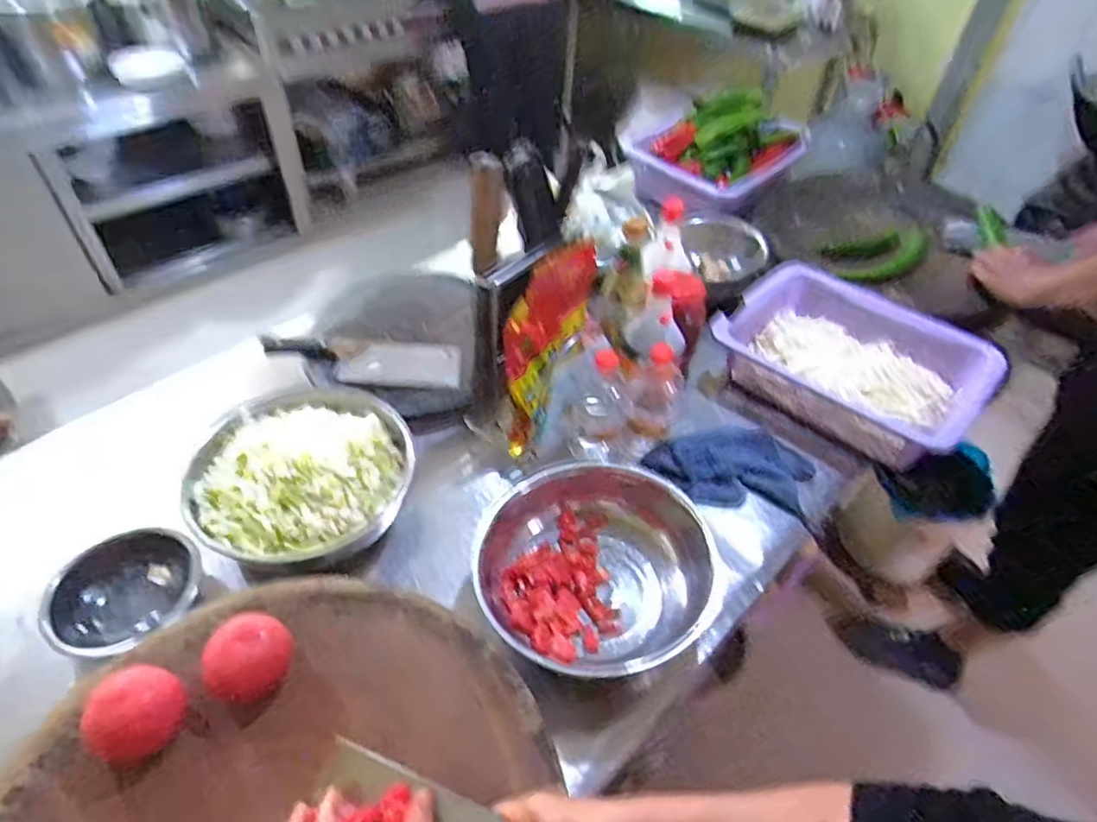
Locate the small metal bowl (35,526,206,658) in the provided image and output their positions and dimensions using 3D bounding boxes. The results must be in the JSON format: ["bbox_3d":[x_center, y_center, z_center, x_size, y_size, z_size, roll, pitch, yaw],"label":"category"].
[{"bbox_3d":[-0.452,0.194,0.686,0.126,0.045,0.148,36,54,25],"label":"small metal bowl"}]

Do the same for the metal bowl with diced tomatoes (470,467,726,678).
[{"bbox_3d":[0.048,0.180,0.733,0.261,0.098,0.230,-4,47,-9],"label":"metal bowl with diced tomatoes"}]

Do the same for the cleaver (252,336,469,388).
[{"bbox_3d":[-0.266,-0.069,0.921,0.275,0.032,0.072,0,47,-5],"label":"cleaver"}]

